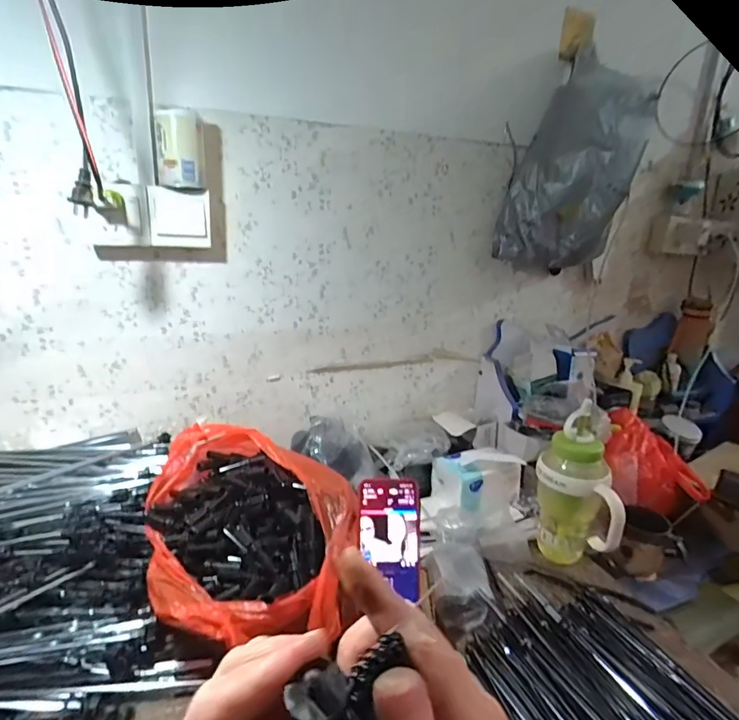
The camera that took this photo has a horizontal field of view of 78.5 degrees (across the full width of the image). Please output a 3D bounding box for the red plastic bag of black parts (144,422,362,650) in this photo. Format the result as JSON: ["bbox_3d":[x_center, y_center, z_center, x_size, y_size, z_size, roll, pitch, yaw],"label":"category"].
[{"bbox_3d":[-0.152,0.204,0.584,0.258,0.151,0.247,-2,15,-13],"label":"red plastic bag of black parts"}]

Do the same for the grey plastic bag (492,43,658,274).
[{"bbox_3d":[0.364,-0.363,0.848,0.215,0.360,0.269,6,16,19],"label":"grey plastic bag"}]

